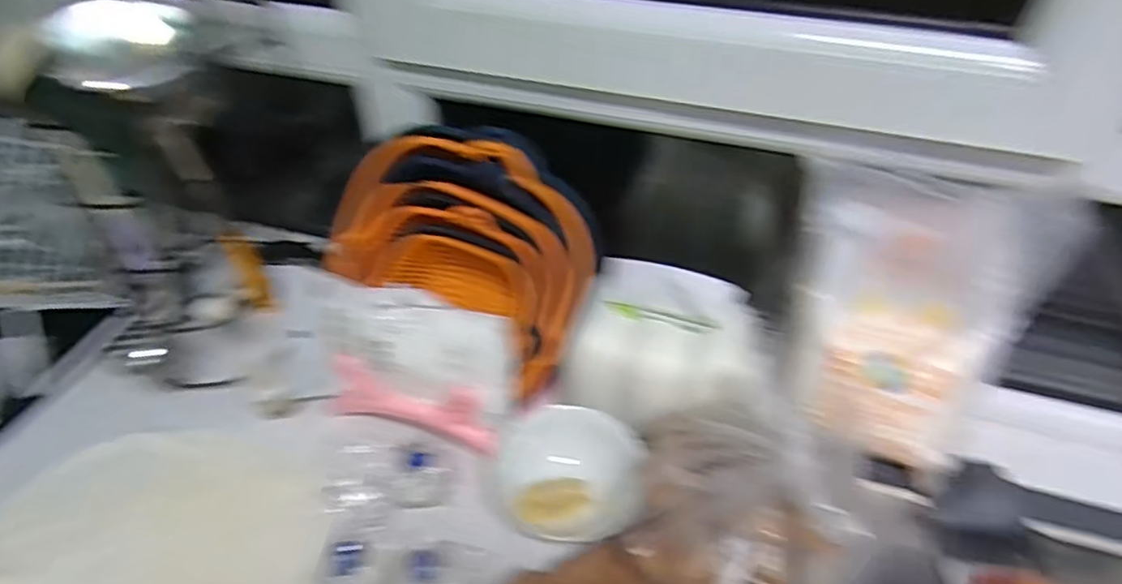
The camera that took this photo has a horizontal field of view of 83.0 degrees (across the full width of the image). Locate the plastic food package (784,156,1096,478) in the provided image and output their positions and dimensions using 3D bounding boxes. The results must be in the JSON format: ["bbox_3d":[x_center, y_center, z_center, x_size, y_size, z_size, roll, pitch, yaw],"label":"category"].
[{"bbox_3d":[0.285,0.027,0.527,0.191,0.241,0.037,11,16,12],"label":"plastic food package"}]

